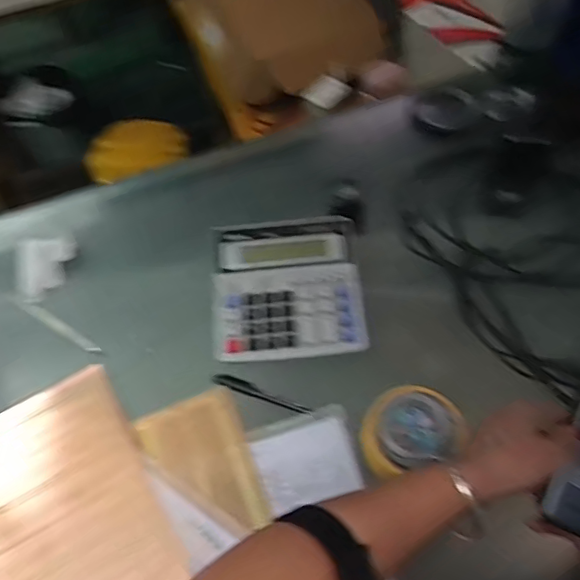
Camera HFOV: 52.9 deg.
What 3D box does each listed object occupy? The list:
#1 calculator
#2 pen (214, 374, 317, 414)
[{"bbox_3d":[-0.003,-0.003,0.655,0.161,0.033,0.161,-3,61,-1],"label":"calculator"},{"bbox_3d":[-0.029,0.109,0.614,0.109,0.013,0.015,17,62,11],"label":"pen"}]

